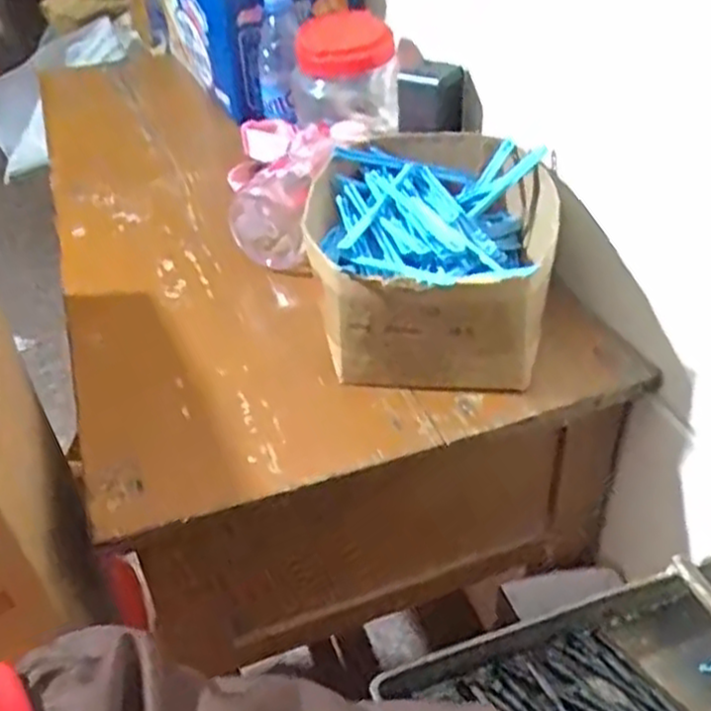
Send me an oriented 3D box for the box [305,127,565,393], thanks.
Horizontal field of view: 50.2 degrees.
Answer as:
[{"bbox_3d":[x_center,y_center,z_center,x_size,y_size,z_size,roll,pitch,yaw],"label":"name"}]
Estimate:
[{"bbox_3d":[0.061,-0.085,0.634,0.191,0.103,0.253,-2,39,1],"label":"box"}]

